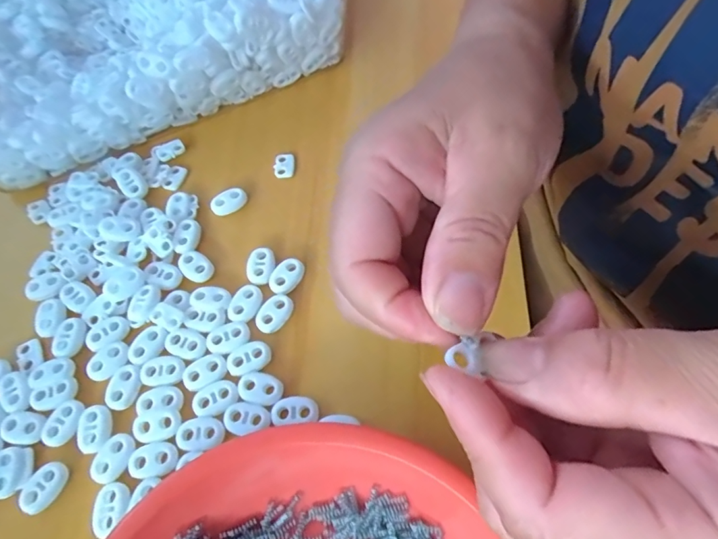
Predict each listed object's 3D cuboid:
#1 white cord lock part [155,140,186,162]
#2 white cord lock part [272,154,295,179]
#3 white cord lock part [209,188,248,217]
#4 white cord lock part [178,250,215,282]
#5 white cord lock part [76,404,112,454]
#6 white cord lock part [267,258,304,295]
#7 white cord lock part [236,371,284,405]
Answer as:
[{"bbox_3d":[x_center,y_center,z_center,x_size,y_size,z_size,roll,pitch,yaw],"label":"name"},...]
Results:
[{"bbox_3d":[-0.126,-0.079,0.307,0.019,0.005,0.012,-28,63,-12],"label":"white cord lock part"},{"bbox_3d":[-0.048,-0.067,0.296,0.013,0.004,0.018,-3,60,2],"label":"white cord lock part"},{"bbox_3d":[-0.080,-0.042,0.283,0.023,0.007,0.013,-26,62,-11],"label":"white cord lock part"},{"bbox_3d":[-0.094,-0.003,0.261,0.015,0.004,0.023,-40,66,-18],"label":"white cord lock part"},{"bbox_3d":[-0.129,0.077,0.223,0.016,0.004,0.022,-17,61,-6],"label":"white cord lock part"},{"bbox_3d":[-0.040,0.004,0.255,0.015,0.006,0.022,32,67,19],"label":"white cord lock part"},{"bbox_3d":[-0.049,0.057,0.225,0.023,0.004,0.016,9,61,8],"label":"white cord lock part"}]

